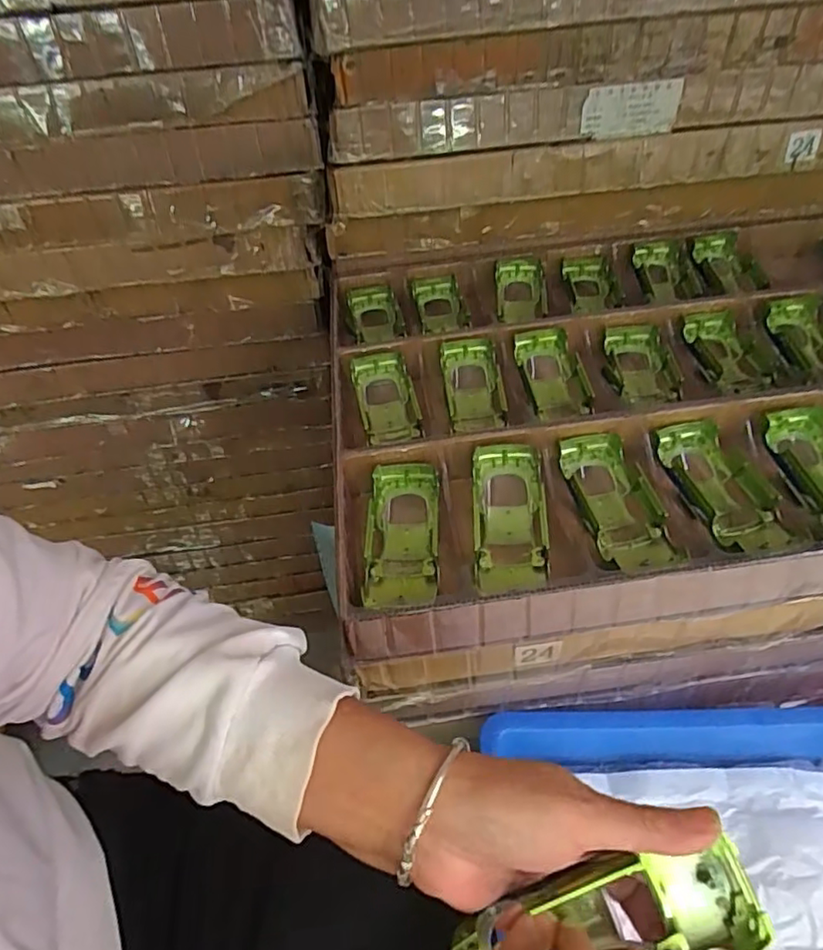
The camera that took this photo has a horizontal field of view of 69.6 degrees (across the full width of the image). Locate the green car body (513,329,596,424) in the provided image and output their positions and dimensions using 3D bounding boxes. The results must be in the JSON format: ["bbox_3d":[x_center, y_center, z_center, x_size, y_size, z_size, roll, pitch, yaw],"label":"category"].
[{"bbox_3d":[0.133,-0.094,0.561,0.056,0.042,0.089,-9,46,-2],"label":"green car body"}]

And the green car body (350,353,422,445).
[{"bbox_3d":[-0.025,-0.073,0.558,0.051,0.026,0.094,-13,64,-6],"label":"green car body"}]

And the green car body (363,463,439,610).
[{"bbox_3d":[-0.006,0.042,0.449,0.052,0.031,0.112,-2,46,5],"label":"green car body"}]

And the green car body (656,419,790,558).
[{"bbox_3d":[0.234,0.009,0.455,0.058,0.032,0.110,-10,46,-3],"label":"green car body"}]

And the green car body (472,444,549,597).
[{"bbox_3d":[0.074,0.031,0.449,0.052,0.029,0.116,0,61,6],"label":"green car body"}]

